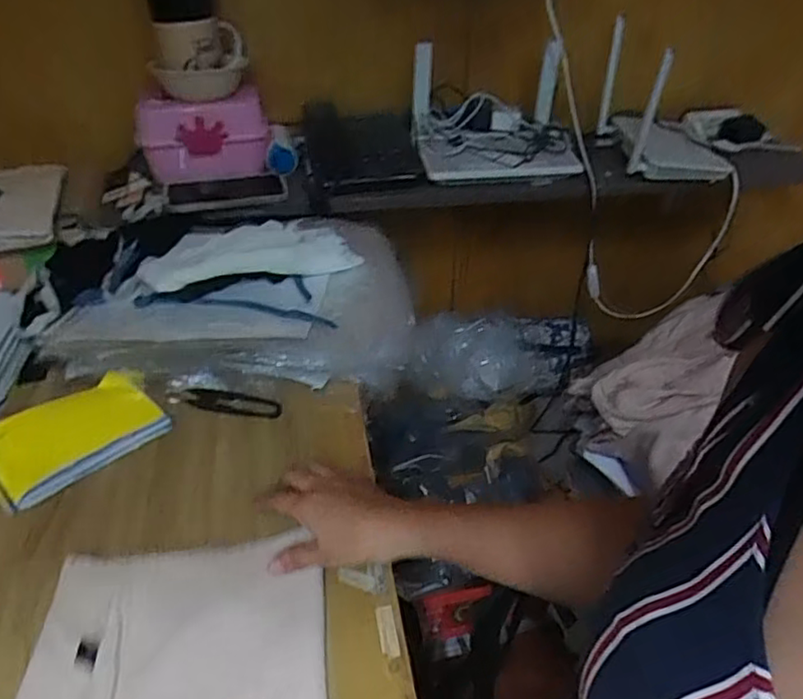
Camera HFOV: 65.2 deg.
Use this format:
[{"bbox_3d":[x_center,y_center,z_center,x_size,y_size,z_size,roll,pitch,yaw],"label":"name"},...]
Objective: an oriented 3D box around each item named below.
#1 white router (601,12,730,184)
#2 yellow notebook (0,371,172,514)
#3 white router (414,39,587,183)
[{"bbox_3d":[0.399,-0.372,0.934,0.148,0.170,0.221,-1,38,-1],"label":"white router"},{"bbox_3d":[-0.298,0.077,0.570,0.147,0.024,0.103,-28,46,-32],"label":"yellow notebook"},{"bbox_3d":[0.138,-0.349,0.908,0.230,0.146,0.146,-7,38,-9],"label":"white router"}]

